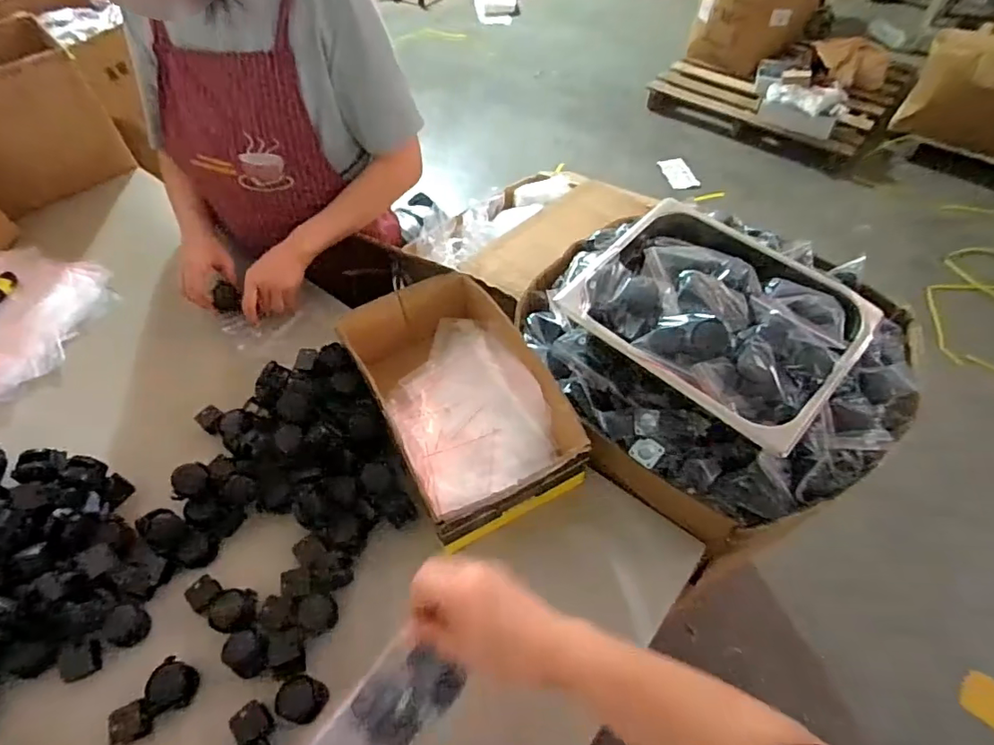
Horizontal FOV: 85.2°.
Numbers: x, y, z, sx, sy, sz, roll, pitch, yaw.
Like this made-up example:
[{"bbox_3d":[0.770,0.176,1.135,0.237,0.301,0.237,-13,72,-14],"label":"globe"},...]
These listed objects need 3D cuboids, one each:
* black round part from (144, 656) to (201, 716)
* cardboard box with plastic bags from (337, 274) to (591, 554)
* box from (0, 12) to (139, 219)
[{"bbox_3d":[-0.355,0.343,0.589,0.046,0.021,0.050,-1,54,1],"label":"black round part"},{"bbox_3d":[-0.055,0.030,0.761,0.220,0.099,0.374,-25,57,-15],"label":"cardboard box with plastic bags"},{"bbox_3d":[-0.985,-0.521,1.096,0.285,0.222,0.290,-39,62,-23],"label":"box"}]

